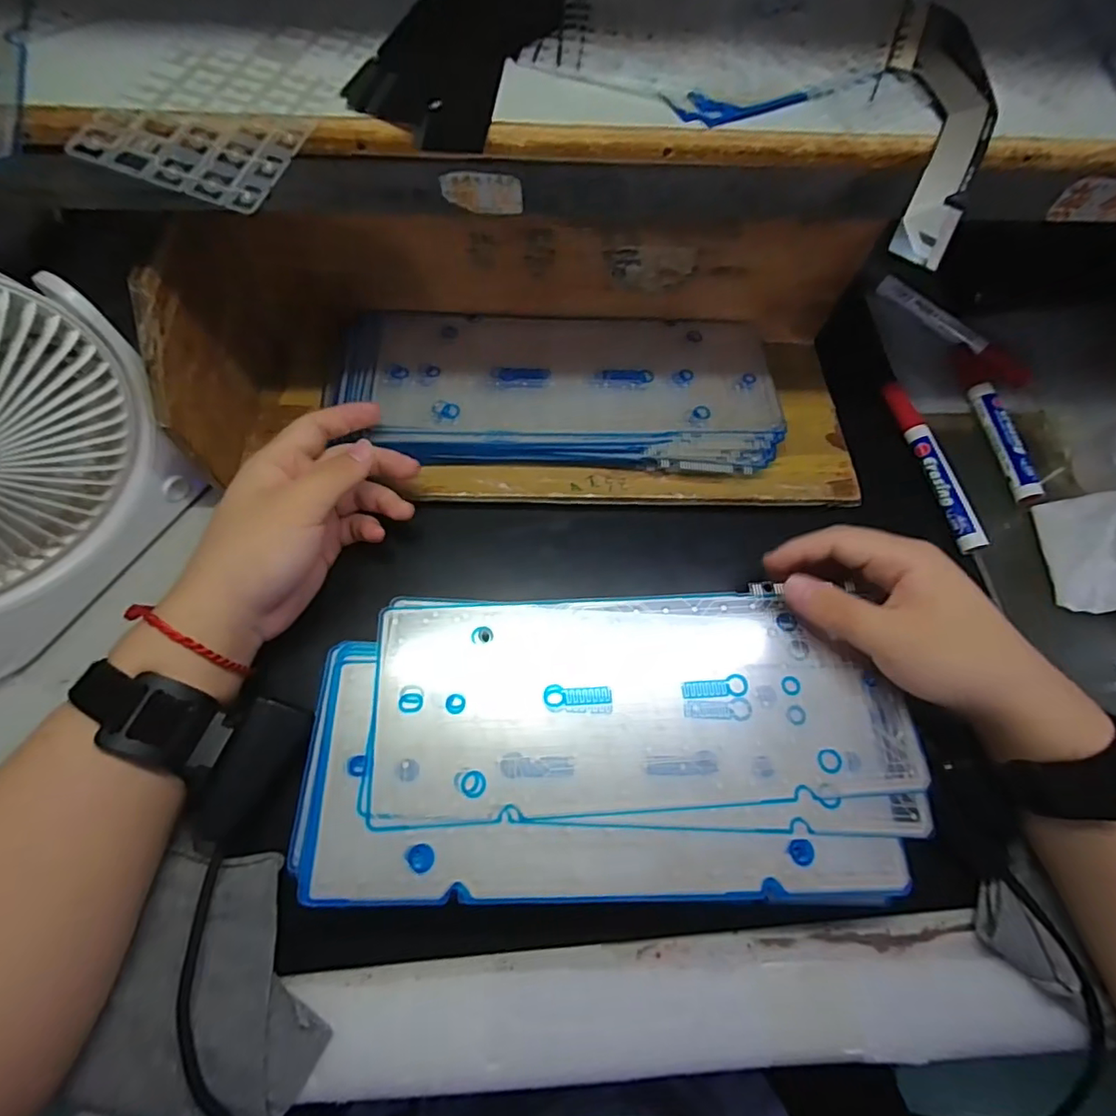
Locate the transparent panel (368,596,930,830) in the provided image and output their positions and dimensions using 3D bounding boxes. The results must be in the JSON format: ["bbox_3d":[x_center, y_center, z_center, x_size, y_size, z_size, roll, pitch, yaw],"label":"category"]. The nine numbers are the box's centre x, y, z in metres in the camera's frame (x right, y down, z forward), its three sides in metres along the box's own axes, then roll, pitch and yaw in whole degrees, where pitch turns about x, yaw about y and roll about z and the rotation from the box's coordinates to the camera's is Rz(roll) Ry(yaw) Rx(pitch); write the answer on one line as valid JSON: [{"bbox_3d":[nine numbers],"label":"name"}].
[{"bbox_3d":[0.046,0.075,0.288,0.274,0.006,0.109,0,65,-3],"label":"transparent panel"}]

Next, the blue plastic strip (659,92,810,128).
[{"bbox_3d":[0.074,-0.186,0.226,0.060,0.004,0.016,-3,65,-3],"label":"blue plastic strip"}]

